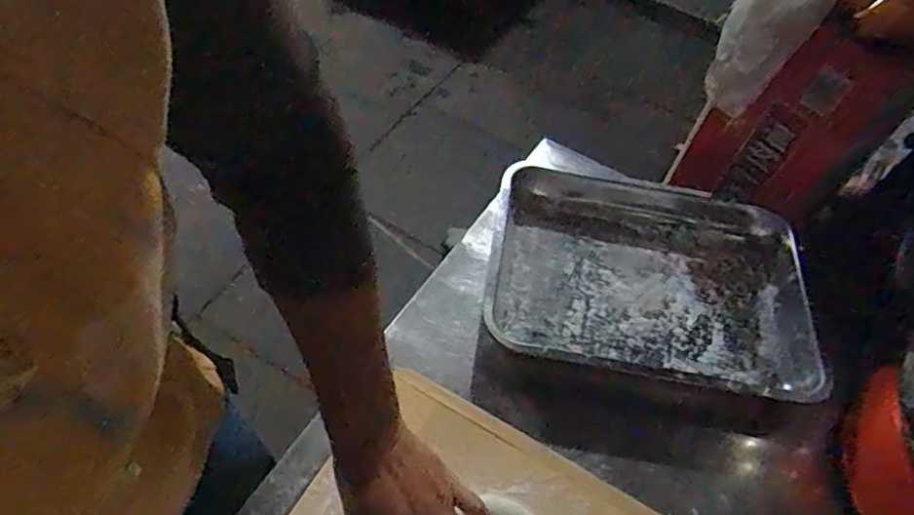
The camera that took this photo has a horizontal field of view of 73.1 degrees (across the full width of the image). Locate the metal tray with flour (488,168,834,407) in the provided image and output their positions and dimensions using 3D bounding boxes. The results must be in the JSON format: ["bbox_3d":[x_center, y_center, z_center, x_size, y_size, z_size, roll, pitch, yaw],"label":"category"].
[{"bbox_3d":[0.213,0.021,0.678,0.348,0.042,0.259,11,53,1],"label":"metal tray with flour"}]

